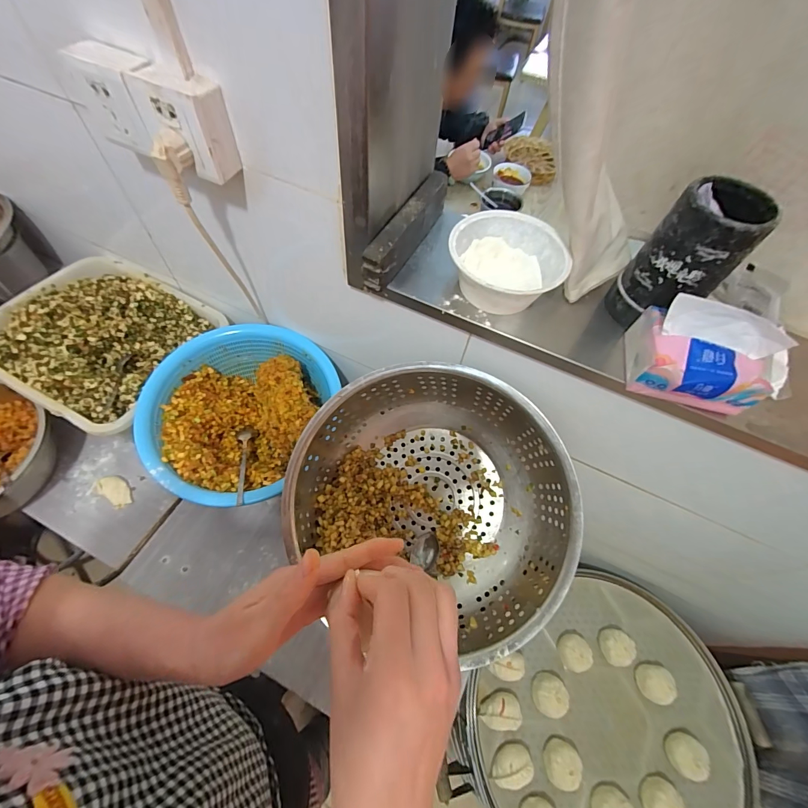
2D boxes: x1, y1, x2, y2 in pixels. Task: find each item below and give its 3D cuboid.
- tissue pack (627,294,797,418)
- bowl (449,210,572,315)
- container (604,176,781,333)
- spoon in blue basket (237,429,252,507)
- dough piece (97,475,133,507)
[{"bbox_3d":[0.327,-0.059,0.404,0.125,0.093,0.090,13,58,4],"label":"tissue pack"},{"bbox_3d":[0.127,-0.172,0.471,0.138,0.061,0.136,2,58,-3],"label":"bowl"},{"bbox_3d":[0.317,-0.161,0.427,0.095,0.149,0.087,2,58,-3],"label":"container"},{"bbox_3d":[-0.272,0.098,0.630,0.025,0.021,0.186,-13,38,-11],"label":"spoon in blue basket"},{"bbox_3d":[-0.518,0.156,0.677,0.073,0.008,0.038,30,61,14],"label":"dough piece"}]

